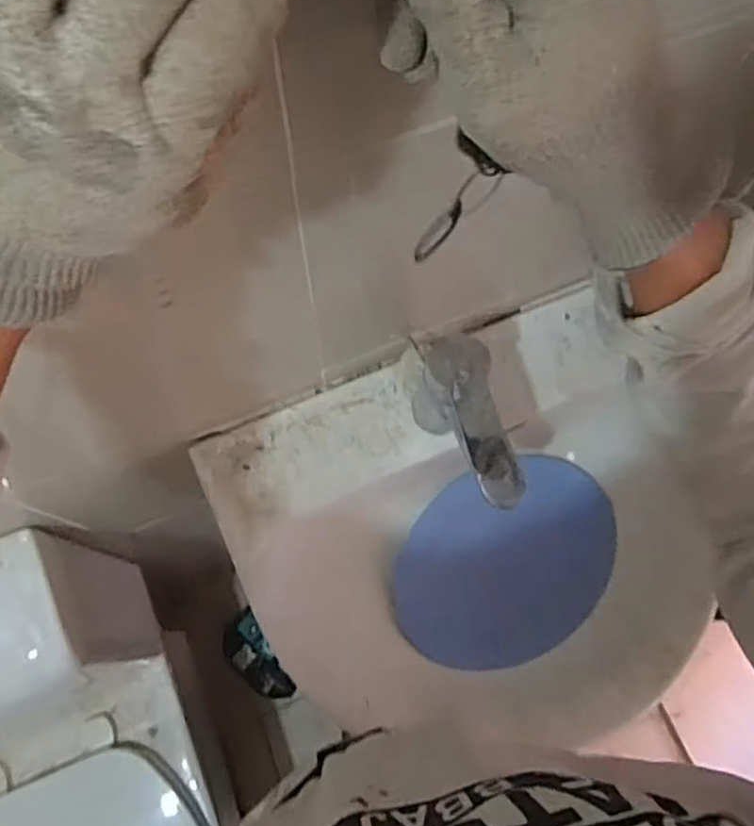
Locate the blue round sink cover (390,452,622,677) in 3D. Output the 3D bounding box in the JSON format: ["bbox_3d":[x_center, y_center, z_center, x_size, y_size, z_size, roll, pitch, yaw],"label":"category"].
[{"bbox_3d":[0.138,0.162,0.773,0.248,0.015,0.190,-45,81,2],"label":"blue round sink cover"}]

